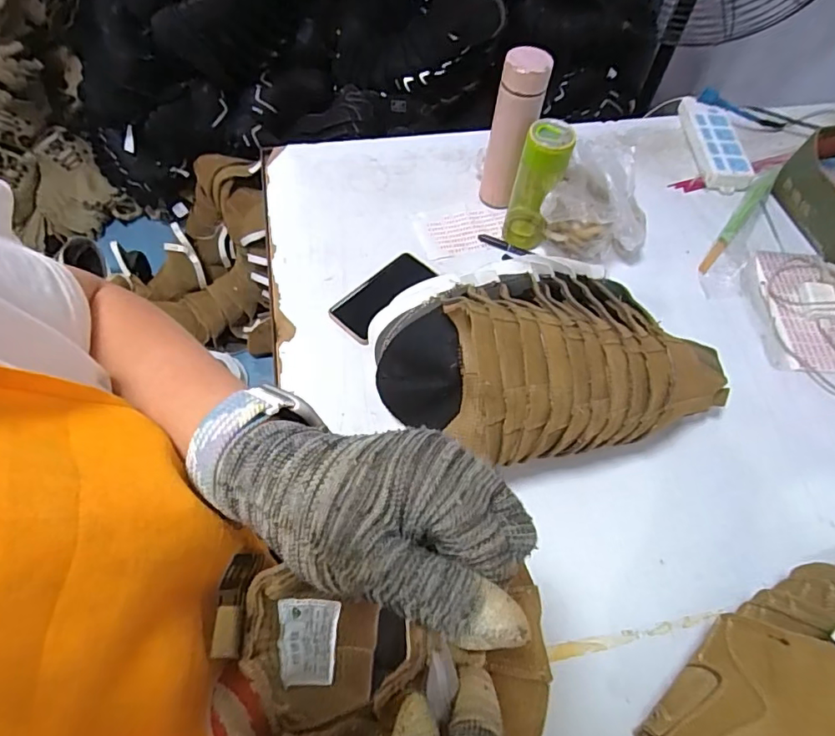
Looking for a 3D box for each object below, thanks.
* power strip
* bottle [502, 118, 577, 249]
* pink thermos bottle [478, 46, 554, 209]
[{"bbox_3d":[0.548,-0.416,0.966,0.090,0.033,0.247,2,59,-2],"label":"power strip"},{"bbox_3d":[0.171,-0.258,0.752,0.065,0.187,0.071,13,59,5],"label":"bottle"},{"bbox_3d":[0.142,-0.344,0.783,0.067,0.232,0.070,11,59,4],"label":"pink thermos bottle"}]

